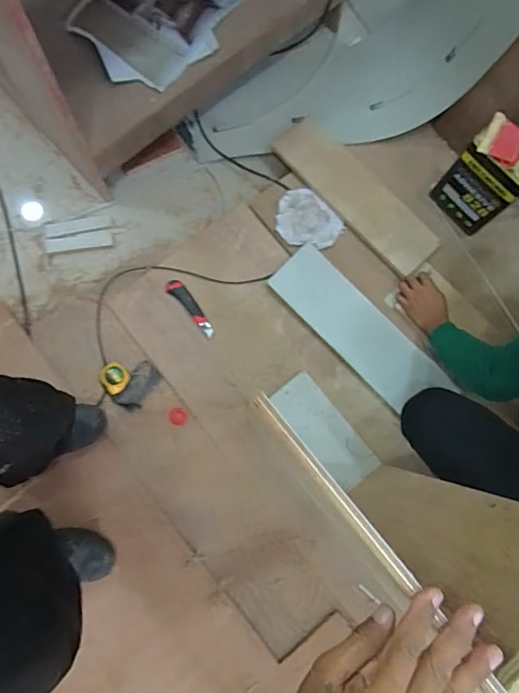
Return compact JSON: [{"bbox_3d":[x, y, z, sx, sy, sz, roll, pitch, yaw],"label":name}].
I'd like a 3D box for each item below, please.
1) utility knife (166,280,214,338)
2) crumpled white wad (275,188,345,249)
[{"bbox_3d":[-0.174,-0.095,1.186,0.043,0.014,0.172,-35,78,-7],"label":"utility knife"},{"bbox_3d":[0.120,-0.324,1.237,0.151,0.033,0.181,-39,78,-8],"label":"crumpled white wad"}]

